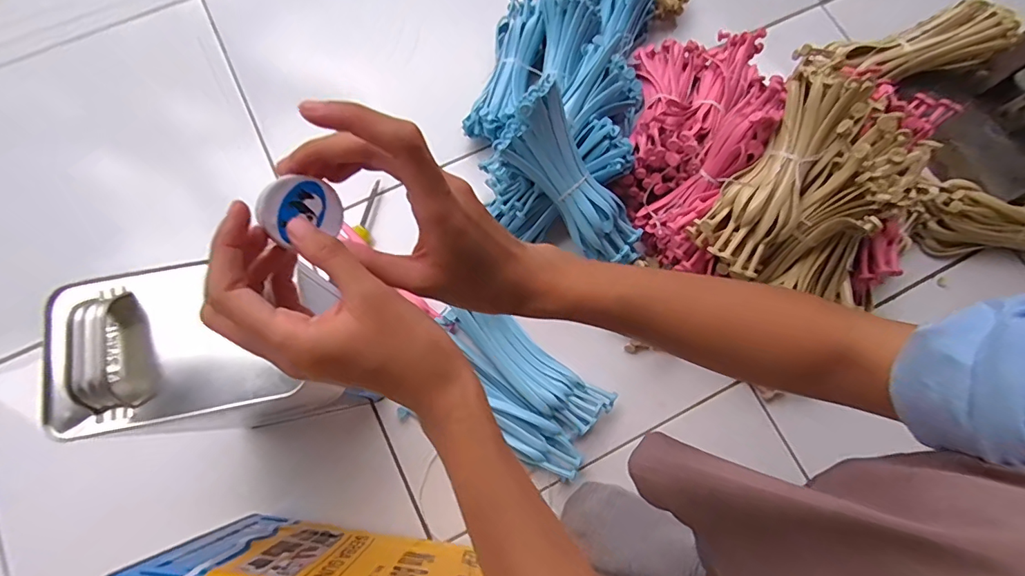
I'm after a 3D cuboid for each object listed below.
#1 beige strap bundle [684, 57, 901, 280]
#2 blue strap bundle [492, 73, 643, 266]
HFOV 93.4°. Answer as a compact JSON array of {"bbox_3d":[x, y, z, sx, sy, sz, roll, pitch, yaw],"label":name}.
[{"bbox_3d":[0.260,-0.111,0.465,0.091,0.055,0.201,38,99,8],"label":"beige strap bundle"},{"bbox_3d":[0.067,-0.109,0.519,0.079,0.053,0.213,-46,111,-11],"label":"blue strap bundle"}]

